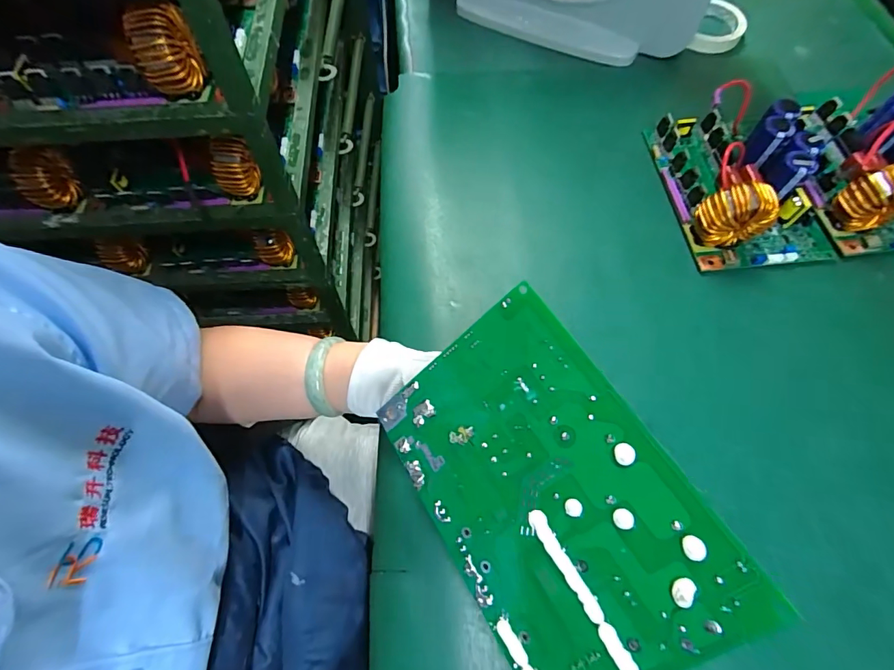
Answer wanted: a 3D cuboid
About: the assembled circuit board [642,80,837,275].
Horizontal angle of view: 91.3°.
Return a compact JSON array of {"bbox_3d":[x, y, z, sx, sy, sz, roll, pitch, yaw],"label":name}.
[{"bbox_3d":[0.308,-0.165,0.445,0.136,0.062,0.187,-6,65,-1],"label":"assembled circuit board"}]

